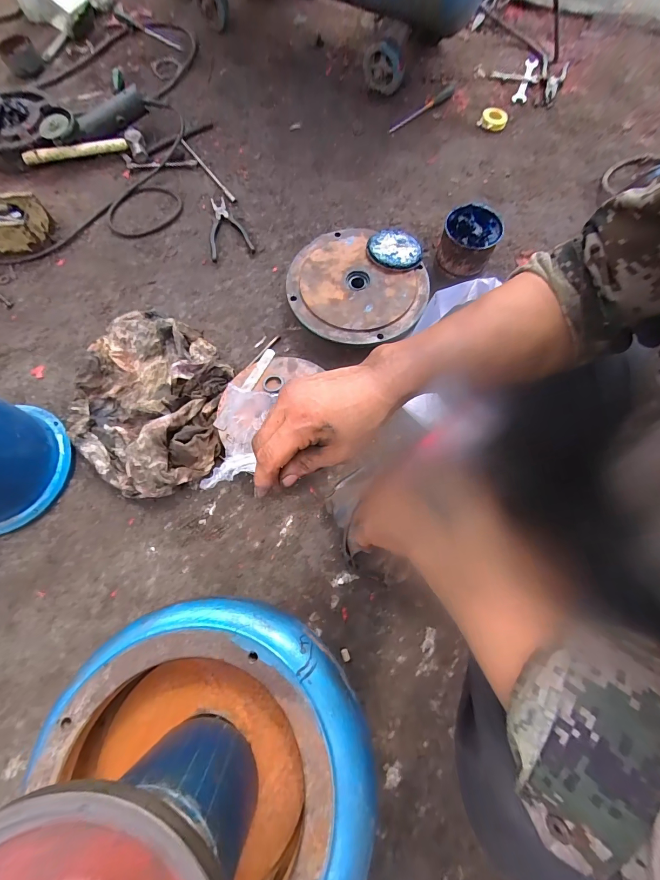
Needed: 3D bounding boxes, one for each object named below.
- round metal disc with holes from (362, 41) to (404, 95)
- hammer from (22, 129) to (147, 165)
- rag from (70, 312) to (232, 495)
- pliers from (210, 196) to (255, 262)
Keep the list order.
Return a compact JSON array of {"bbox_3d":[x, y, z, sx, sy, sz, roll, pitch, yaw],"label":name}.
[{"bbox_3d":[0.139,-0.935,0.901,0.109,0.106,0.025,-19,74,-5],"label":"round metal disc with holes"},{"bbox_3d":[-0.635,-0.763,0.947,0.300,0.047,0.100,-3,73,0],"label":"hammer"},{"bbox_3d":[-0.351,-0.095,0.696,0.301,0.081,0.402,-2,70,-2],"label":"rag"},{"bbox_3d":[-0.255,-0.524,0.879,0.101,0.024,0.182,-16,73,-4],"label":"pliers"}]

